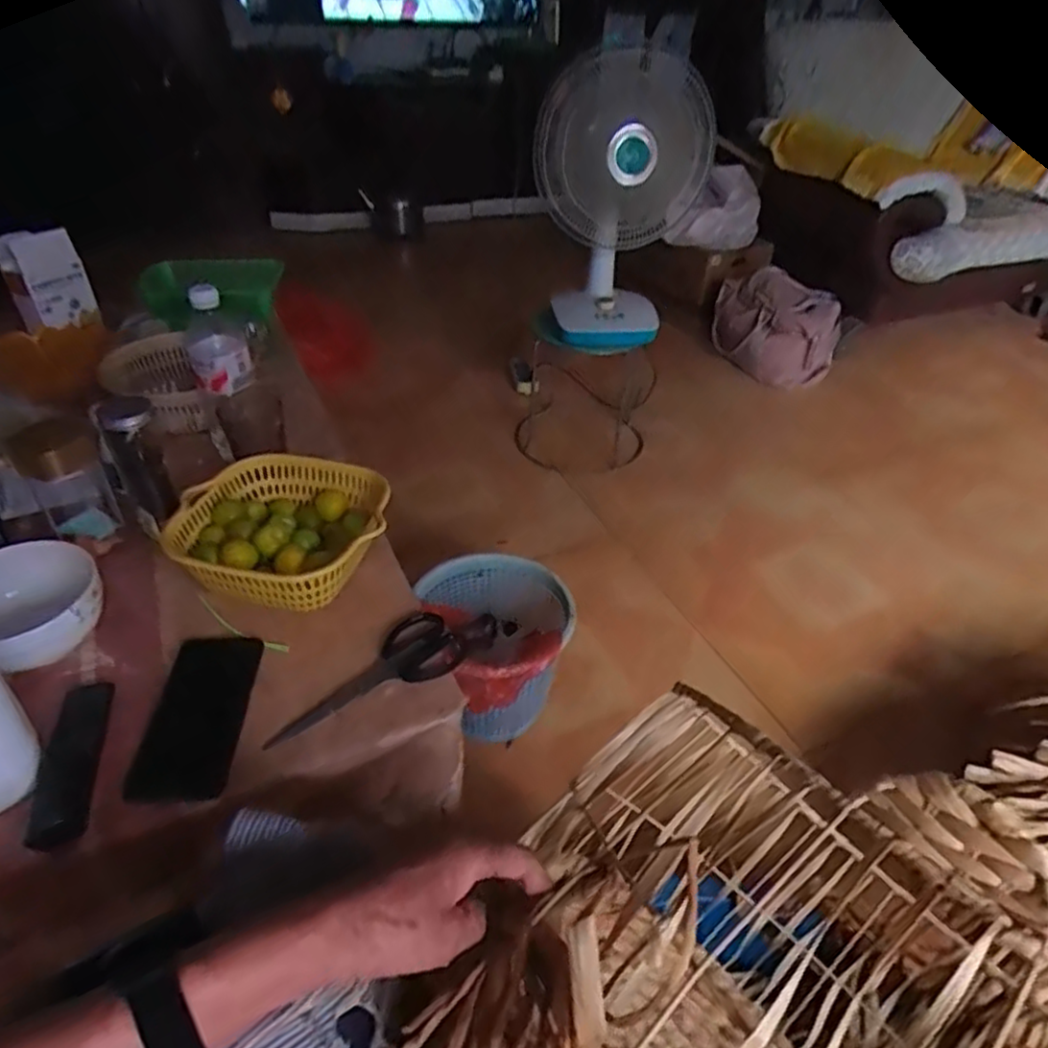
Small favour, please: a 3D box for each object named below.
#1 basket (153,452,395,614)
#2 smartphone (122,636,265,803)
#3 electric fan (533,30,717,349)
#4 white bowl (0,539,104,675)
[{"bbox_3d":[-0.252,0.012,0.732,0.206,0.077,0.190,1,38,-1],"label":"basket"},{"bbox_3d":[-0.285,0.163,0.602,0.081,0.006,0.162,-1,39,-4],"label":"smartphone"},{"bbox_3d":[0.201,-0.652,1.420,0.358,0.509,0.239,6,39,5],"label":"electric fan"},{"bbox_3d":[-0.467,0.083,0.648,0.128,0.070,0.117,1,38,-1],"label":"white bowl"}]

